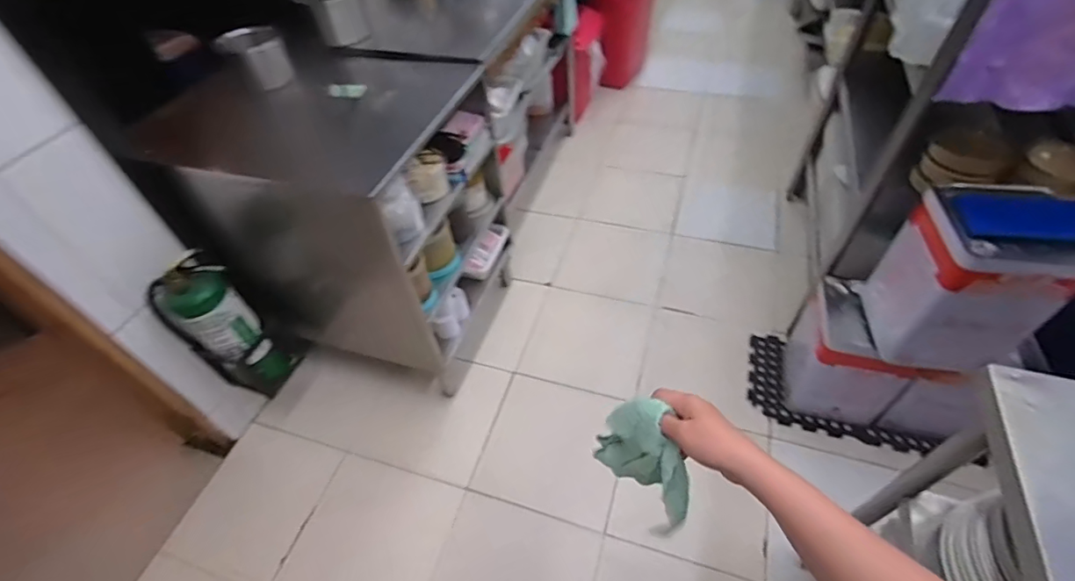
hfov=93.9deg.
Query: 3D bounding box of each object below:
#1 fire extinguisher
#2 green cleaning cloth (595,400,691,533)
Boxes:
[{"bbox_3d":[-0.821,0.104,1.326,0.149,0.457,0.177,28,56,25],"label":"fire extinguisher"},{"bbox_3d":[0.120,0.184,0.546,0.041,0.146,0.128,-25,51,-17],"label":"green cleaning cloth"}]

